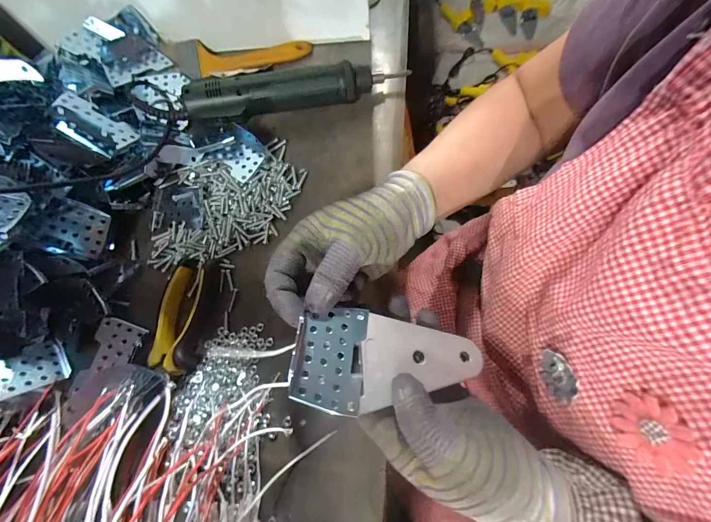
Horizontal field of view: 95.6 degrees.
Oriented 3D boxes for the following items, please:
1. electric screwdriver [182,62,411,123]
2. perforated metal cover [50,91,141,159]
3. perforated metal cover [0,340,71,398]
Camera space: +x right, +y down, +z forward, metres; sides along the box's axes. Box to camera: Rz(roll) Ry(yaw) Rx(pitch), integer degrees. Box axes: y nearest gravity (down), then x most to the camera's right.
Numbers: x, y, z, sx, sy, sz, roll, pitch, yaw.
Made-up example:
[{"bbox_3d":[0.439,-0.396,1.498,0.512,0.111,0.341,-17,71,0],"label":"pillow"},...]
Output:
[{"bbox_3d":[-0.064,-0.193,0.359,0.242,0.045,0.052,-11,70,0],"label":"electric screwdriver"},{"bbox_3d":[-0.255,-0.133,0.314,0.066,0.022,0.058,29,41,-26],"label":"perforated metal cover"},{"bbox_3d":[-0.273,0.088,0.260,0.040,0.064,0.006,45,108,16],"label":"perforated metal cover"}]

